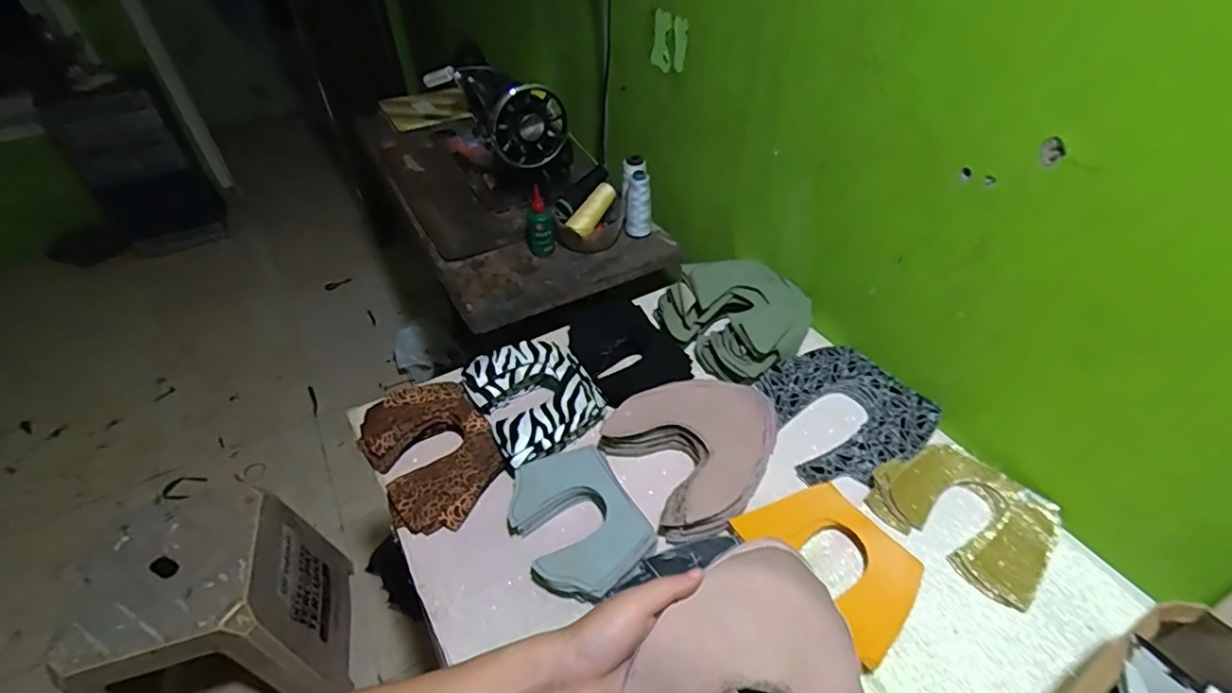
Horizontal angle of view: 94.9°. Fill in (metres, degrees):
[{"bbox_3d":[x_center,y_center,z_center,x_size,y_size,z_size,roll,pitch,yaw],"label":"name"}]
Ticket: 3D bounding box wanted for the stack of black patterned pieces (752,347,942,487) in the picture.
[{"bbox_3d":[0.273,0.076,0.691,0.183,0.014,0.175,-24,48,-19],"label":"stack of black patterned pieces"}]

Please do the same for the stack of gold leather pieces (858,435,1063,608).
[{"bbox_3d":[0.372,0.172,0.601,0.137,0.020,0.164,-34,52,-26],"label":"stack of gold leather pieces"}]

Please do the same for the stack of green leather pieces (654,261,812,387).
[{"bbox_3d":[0.169,-0.052,0.773,0.179,0.072,0.180,-27,49,-21],"label":"stack of green leather pieces"}]

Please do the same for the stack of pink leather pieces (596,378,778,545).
[{"bbox_3d":[0.098,0.113,0.648,0.181,0.047,0.178,-25,48,-19],"label":"stack of pink leather pieces"}]

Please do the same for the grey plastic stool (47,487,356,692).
[{"bbox_3d":[-0.718,0.488,1.069,0.282,0.383,0.283,-8,45,-8],"label":"grey plastic stool"}]

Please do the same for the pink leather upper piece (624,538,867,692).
[{"bbox_3d":[0.085,0.215,0.350,0.135,0.071,0.155,30,54,30],"label":"pink leather upper piece"}]

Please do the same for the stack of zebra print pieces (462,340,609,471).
[{"bbox_3d":[-0.097,0.062,0.702,0.143,0.053,0.162,-27,49,-21],"label":"stack of zebra print pieces"}]

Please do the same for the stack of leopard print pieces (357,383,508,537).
[{"bbox_3d":[-0.215,0.120,0.659,0.131,0.041,0.181,-28,49,-22],"label":"stack of leopard print pieces"}]

